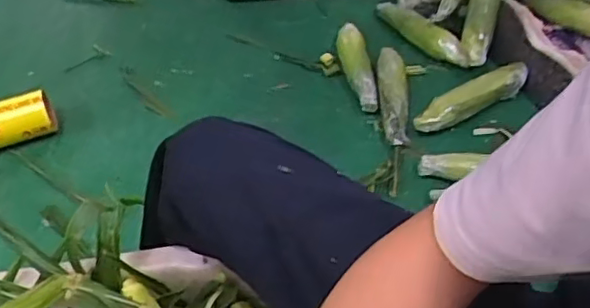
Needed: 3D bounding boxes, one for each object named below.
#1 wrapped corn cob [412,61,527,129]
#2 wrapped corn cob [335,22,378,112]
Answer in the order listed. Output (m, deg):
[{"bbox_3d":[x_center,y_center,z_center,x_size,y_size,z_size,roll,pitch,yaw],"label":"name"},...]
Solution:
[{"bbox_3d":[0.340,-0.108,1.200,0.248,0.048,0.047,-24,51,-15],"label":"wrapped corn cob"},{"bbox_3d":[0.128,-0.189,1.326,0.060,0.073,0.267,-9,49,-2],"label":"wrapped corn cob"}]

